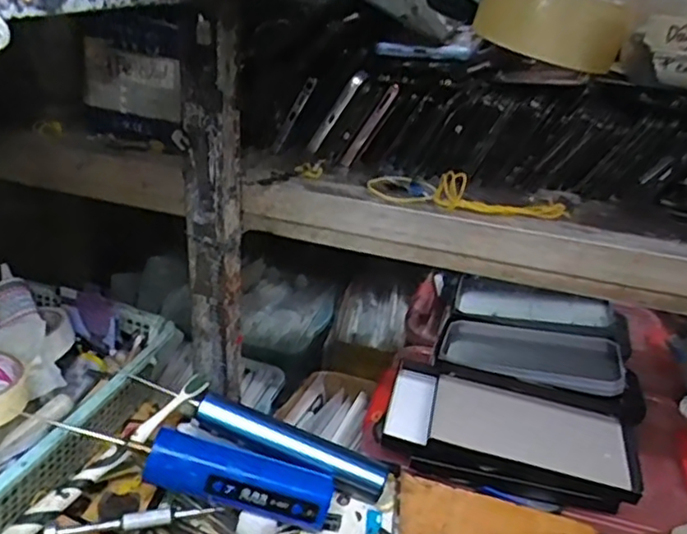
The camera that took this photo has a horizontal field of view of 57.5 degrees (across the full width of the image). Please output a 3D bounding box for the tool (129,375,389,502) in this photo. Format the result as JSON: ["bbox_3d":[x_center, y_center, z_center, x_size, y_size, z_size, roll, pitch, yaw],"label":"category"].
[{"bbox_3d":[-0.040,0.140,0.489,0.153,0.021,0.025,23,29,3],"label":"tool"}]

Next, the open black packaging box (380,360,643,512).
[{"bbox_3d":[0.146,0.152,0.566,0.215,0.042,0.108,13,28,15],"label":"open black packaging box"}]

